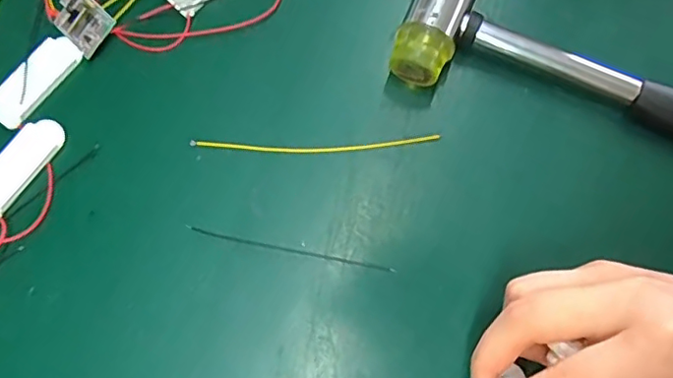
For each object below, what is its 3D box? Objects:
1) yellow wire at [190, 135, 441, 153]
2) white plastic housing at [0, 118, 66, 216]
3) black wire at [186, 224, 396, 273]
[{"bbox_3d":[-0.011,-0.023,0.295,0.128,0.004,0.008,-1,78,1],"label":"yellow wire"},{"bbox_3d":[-0.167,-0.012,0.294,0.023,0.004,0.058,37,81,8],"label":"white plastic housing"},{"bbox_3d":[-0.024,0.031,0.286,0.106,0.004,0.004,12,78,3],"label":"black wire"}]

